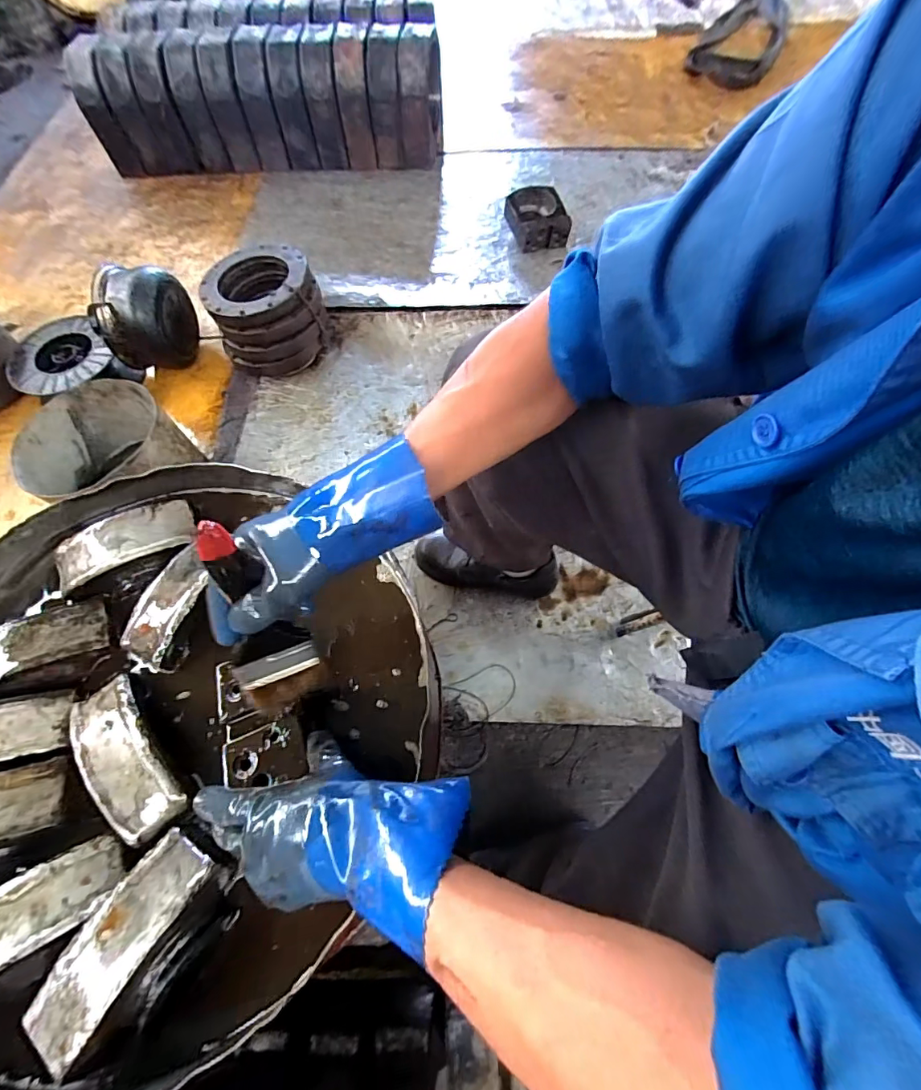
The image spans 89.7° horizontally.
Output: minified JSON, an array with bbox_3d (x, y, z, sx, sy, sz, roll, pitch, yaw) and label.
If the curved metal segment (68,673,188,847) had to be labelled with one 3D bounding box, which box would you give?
[{"bbox_3d":[-0.325,0.199,0.442,0.065,0.025,0.156,-37,69,-16],"label":"curved metal segment"}]

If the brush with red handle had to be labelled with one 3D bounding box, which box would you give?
[{"bbox_3d":[-0.166,0.068,0.388,0.063,0.209,0.025,-9,35,-3],"label":"brush with red handle"}]

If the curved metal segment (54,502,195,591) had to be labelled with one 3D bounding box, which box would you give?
[{"bbox_3d":[-0.393,-0.004,0.535,0.153,0.027,0.060,-23,66,-10],"label":"curved metal segment"}]

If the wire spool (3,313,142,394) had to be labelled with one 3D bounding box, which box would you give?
[{"bbox_3d":[-0.956,-0.430,1.137,0.246,0.104,0.226,37,70,17],"label":"wire spool"}]

